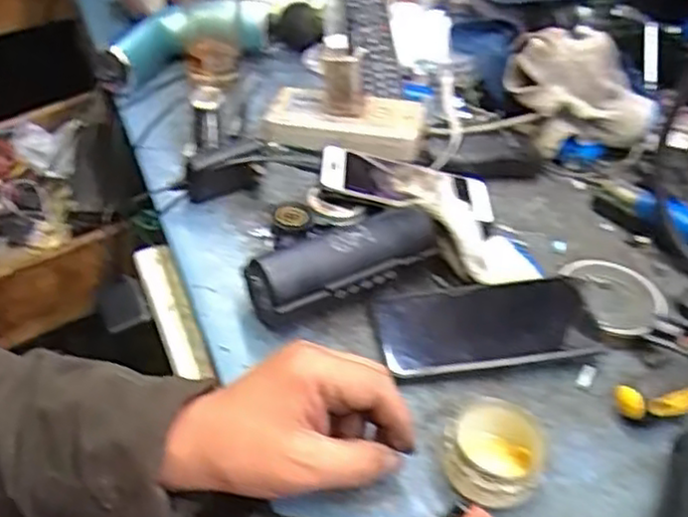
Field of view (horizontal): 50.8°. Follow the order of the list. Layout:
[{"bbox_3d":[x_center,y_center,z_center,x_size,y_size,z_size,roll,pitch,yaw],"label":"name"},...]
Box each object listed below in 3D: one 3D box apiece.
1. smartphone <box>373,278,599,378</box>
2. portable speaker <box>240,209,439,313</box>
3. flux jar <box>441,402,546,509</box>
[{"bbox_3d":[0.104,0.050,0.540,0.153,0.008,0.075,-7,42,0],"label":"smartphone"},{"bbox_3d":[0.002,0.003,0.559,0.152,0.044,0.052,-20,48,-27],"label":"portable speaker"},{"bbox_3d":[0.091,0.122,0.446,0.058,0.034,0.063,3,41,-3],"label":"flux jar"}]

